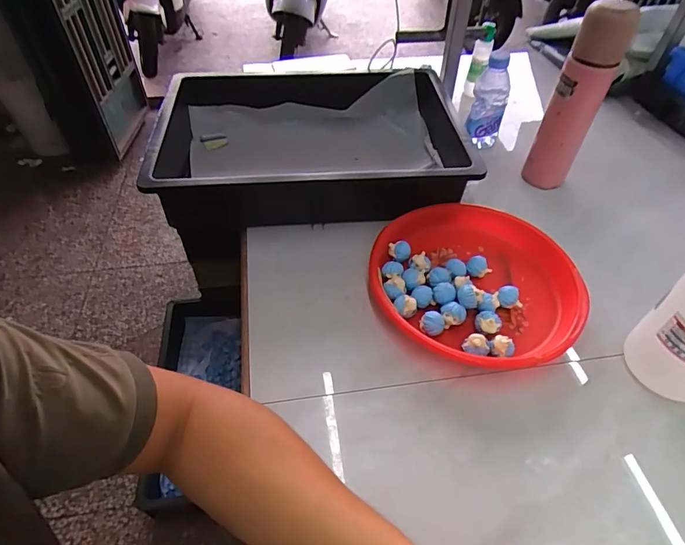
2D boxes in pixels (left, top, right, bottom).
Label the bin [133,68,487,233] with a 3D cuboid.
[{"bbox_3d":[-0.048,-0.202,0.686,0.480,0.112,0.300,-3,48,-3],"label":"bin"}]

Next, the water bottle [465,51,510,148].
[{"bbox_3d":[0.240,-0.277,0.709,0.056,0.150,0.046,14,49,12],"label":"water bottle"}]

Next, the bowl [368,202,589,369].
[{"bbox_3d":[0.166,0.011,0.546,0.242,0.043,0.247,0,48,0],"label":"bowl"}]

